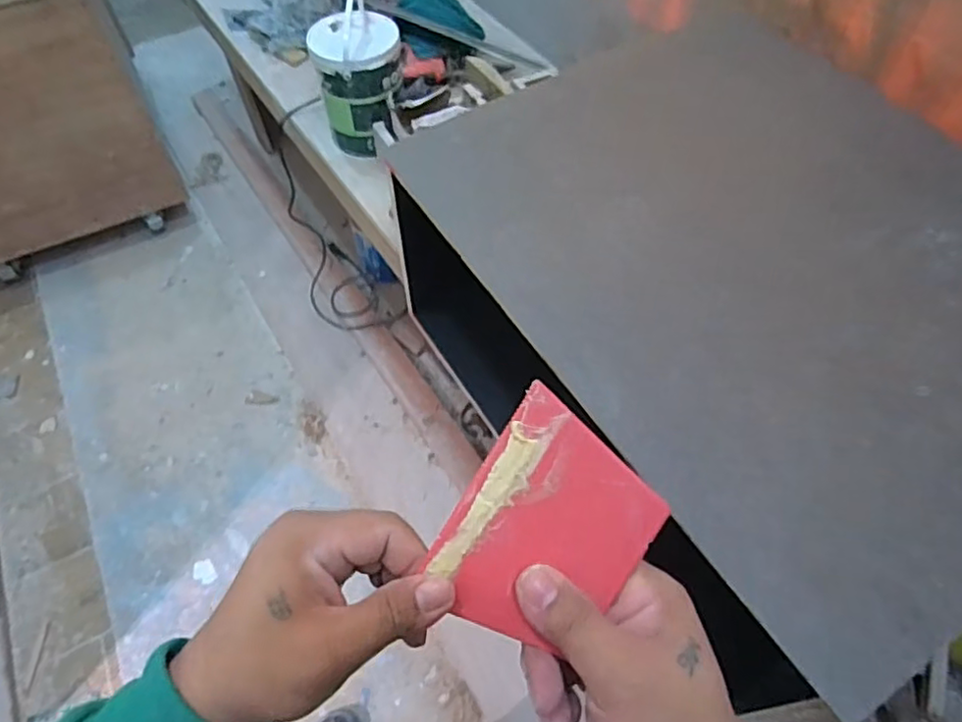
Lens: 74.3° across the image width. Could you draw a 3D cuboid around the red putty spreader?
[{"bbox_3d":[0.031,0.078,0.295,0.082,0.004,0.103,32,88,4],"label":"red putty spreader"}]

